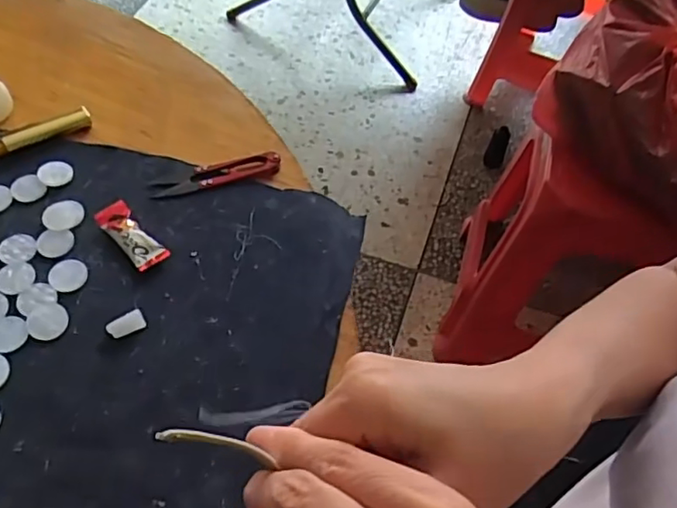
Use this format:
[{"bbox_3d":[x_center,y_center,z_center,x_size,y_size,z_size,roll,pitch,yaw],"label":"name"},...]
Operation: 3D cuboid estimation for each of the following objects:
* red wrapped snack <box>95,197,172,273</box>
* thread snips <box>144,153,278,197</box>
[{"bbox_3d":[-0.152,-0.014,0.436,0.024,0.012,0.061,-39,66,-25],"label":"red wrapped snack"},{"bbox_3d":[-0.099,-0.066,0.480,0.102,0.007,0.026,-15,58,-13],"label":"thread snips"}]

